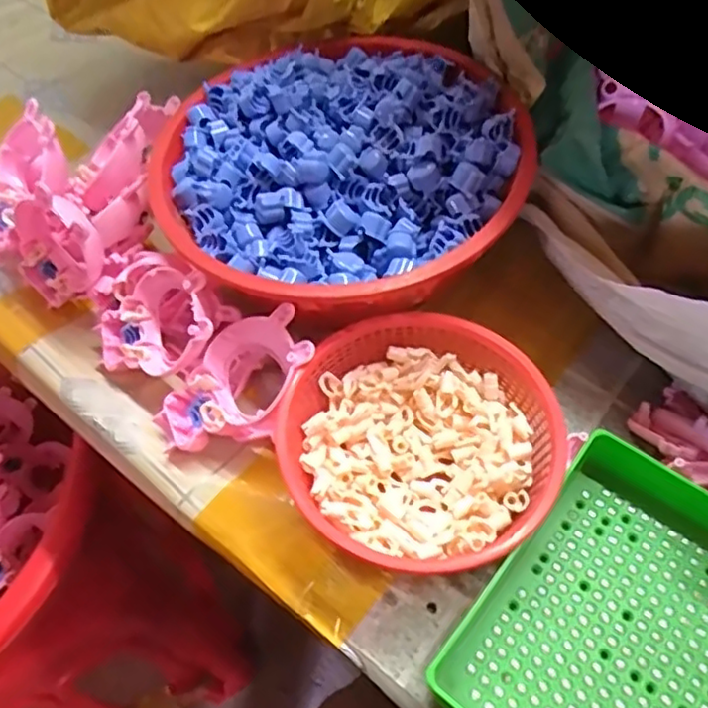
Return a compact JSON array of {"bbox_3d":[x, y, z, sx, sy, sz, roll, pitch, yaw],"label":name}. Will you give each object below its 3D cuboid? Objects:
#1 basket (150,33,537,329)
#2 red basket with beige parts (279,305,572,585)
[{"bbox_3d":[-0.006,-0.113,0.401,0.213,0.070,0.216,7,56,10],"label":"basket"},{"bbox_3d":[0.036,0.045,0.331,0.132,0.045,0.129,-2,55,3],"label":"red basket with beige parts"}]

